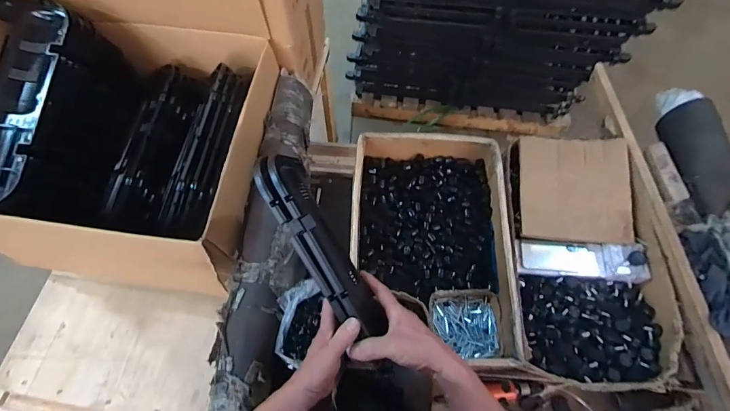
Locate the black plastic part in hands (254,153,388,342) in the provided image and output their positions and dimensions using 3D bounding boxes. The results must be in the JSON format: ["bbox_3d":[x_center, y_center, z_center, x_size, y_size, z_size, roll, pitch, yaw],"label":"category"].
[{"bbox_3d":[-0.071,0.057,0.602,0.078,0.109,0.304,-30,84,-12],"label":"black plastic part in hands"}]

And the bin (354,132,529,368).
[{"bbox_3d":[0.142,0.083,0.900,0.347,0.153,0.531,1,66,1],"label":"bin"}]

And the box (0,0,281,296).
[{"bbox_3d":[-0.569,-0.208,0.862,0.633,0.507,0.620,7,66,3],"label":"box"}]

